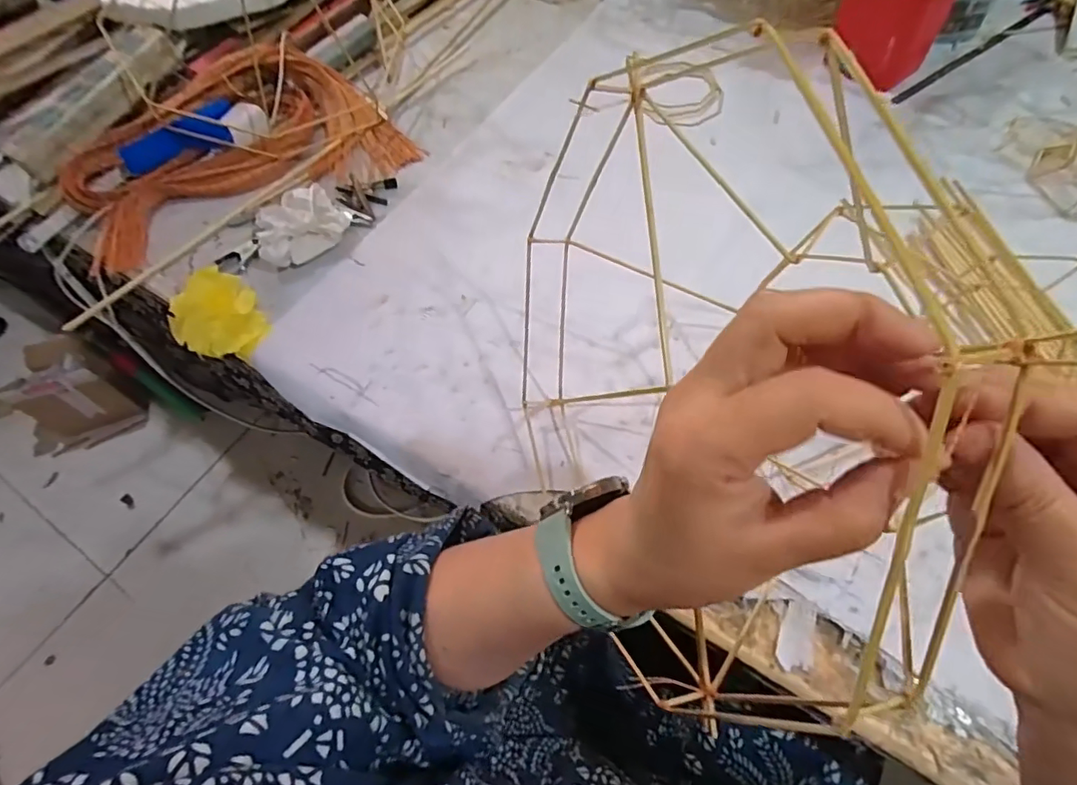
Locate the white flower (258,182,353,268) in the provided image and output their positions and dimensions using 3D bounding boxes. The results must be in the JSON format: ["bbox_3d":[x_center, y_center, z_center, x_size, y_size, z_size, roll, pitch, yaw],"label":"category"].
[{"bbox_3d":[-0.254,-0.179,0.591,0.096,0.043,0.068,-29,62,-12],"label":"white flower"}]

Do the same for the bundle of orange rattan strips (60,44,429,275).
[{"bbox_3d":[-0.365,-0.298,0.659,0.376,0.056,0.240,-29,62,-12],"label":"bundle of orange rattan strips"}]

